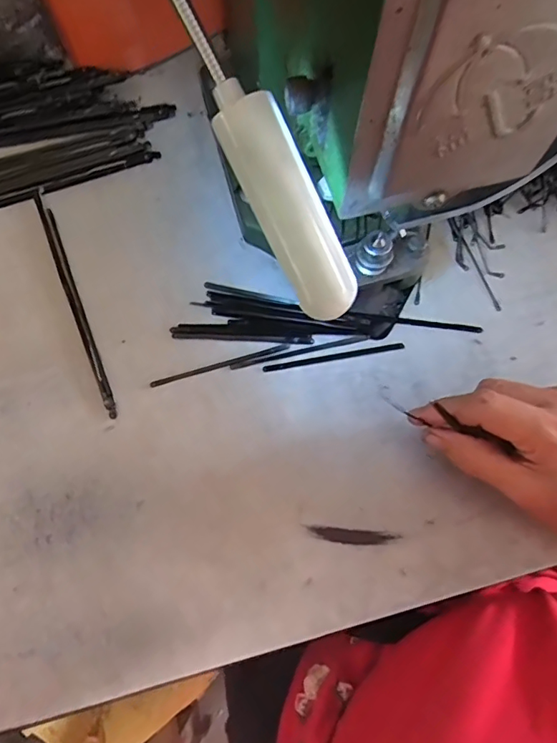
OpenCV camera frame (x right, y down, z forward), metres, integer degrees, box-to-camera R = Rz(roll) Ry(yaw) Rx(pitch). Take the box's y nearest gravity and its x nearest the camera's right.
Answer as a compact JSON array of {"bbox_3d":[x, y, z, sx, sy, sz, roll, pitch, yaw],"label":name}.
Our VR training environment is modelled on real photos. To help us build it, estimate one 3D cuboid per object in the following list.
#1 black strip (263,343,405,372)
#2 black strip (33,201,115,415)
[{"bbox_3d":[0.039,-0.011,0.357,0.098,0.004,0.006,-9,75,-3],"label":"black strip"},{"bbox_3d":[-0.146,-0.051,0.365,0.009,0.005,0.179,-22,76,-6],"label":"black strip"}]

